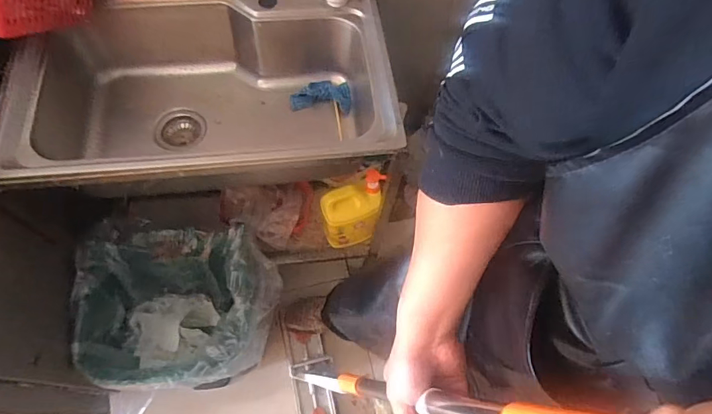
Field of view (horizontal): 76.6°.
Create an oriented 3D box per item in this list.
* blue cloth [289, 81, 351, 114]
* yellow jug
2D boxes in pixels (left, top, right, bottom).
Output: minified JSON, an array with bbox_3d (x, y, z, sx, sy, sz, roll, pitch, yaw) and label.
[{"bbox_3d":[-0.081,-0.252,1.038,0.137,0.033,0.085,3,64,-2],"label":"blue cloth"},{"bbox_3d":[-0.009,0.017,1.084,0.142,0.225,0.080,-25,68,-15],"label":"yellow jug"}]

